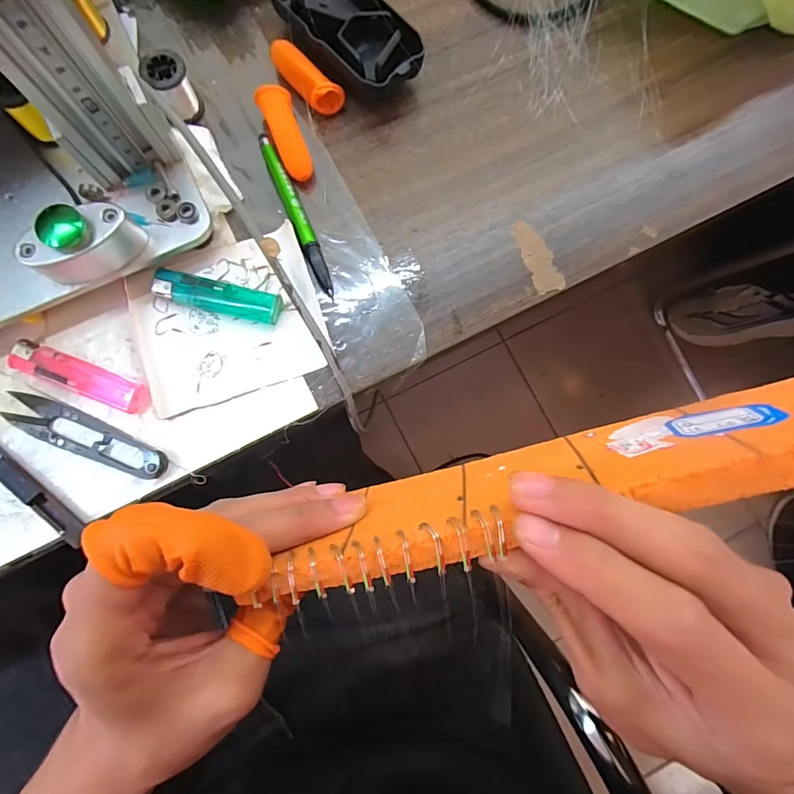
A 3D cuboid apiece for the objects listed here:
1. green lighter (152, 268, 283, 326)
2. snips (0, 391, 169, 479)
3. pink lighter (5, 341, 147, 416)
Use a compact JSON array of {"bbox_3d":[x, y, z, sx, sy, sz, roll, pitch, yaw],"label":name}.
[{"bbox_3d":[-0.110,-0.063,0.263,0.077,0.009,0.020,13,82,0],"label":"green lighter"},{"bbox_3d":[-0.183,0.023,0.247,0.099,0.011,0.022,22,82,2],"label":"snips"},{"bbox_3d":[-0.187,-0.011,0.253,0.080,0.008,0.019,21,82,1],"label":"pink lighter"}]

